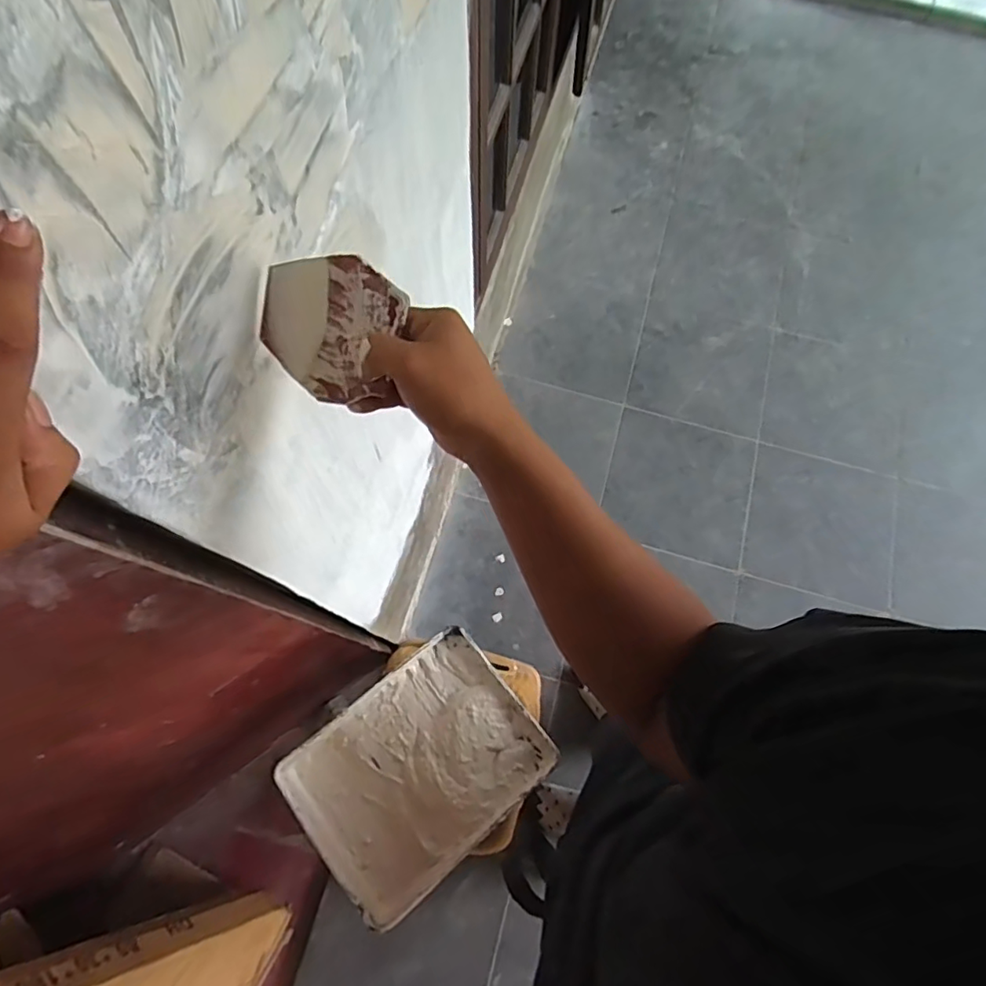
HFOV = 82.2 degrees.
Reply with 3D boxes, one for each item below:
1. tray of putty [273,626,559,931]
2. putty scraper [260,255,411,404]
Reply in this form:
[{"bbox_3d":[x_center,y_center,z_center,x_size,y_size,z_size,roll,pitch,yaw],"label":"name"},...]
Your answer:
[{"bbox_3d":[-0.116,0.436,0.914,0.364,0.063,0.285,-37,77,-13],"label":"tray of putty"},{"bbox_3d":[-0.115,-0.119,0.391,0.095,0.004,0.096,37,114,-1],"label":"putty scraper"}]

